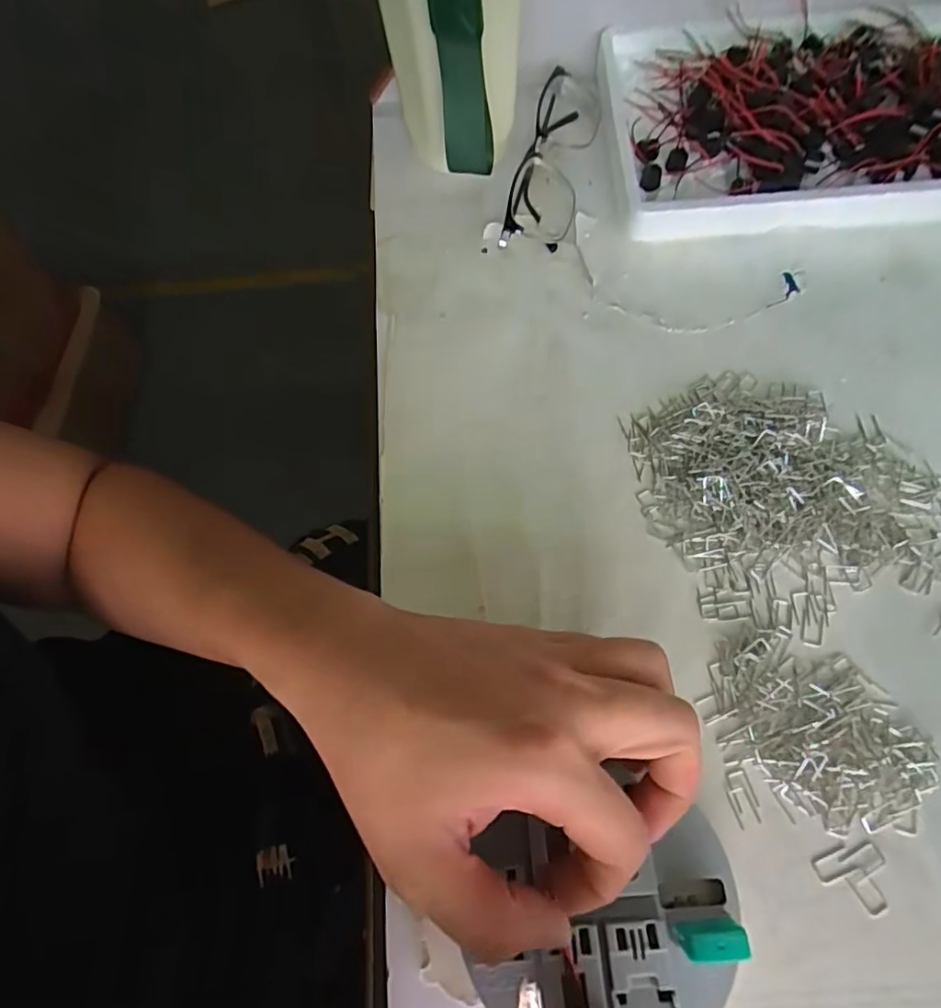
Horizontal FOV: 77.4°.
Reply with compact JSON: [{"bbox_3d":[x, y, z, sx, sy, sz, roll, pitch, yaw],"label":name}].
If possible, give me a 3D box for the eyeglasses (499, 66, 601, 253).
[{"bbox_3d":[0.055,-0.221,0.374,0.038,0.024,0.160,13,68,8],"label":"eyeglasses"}]

